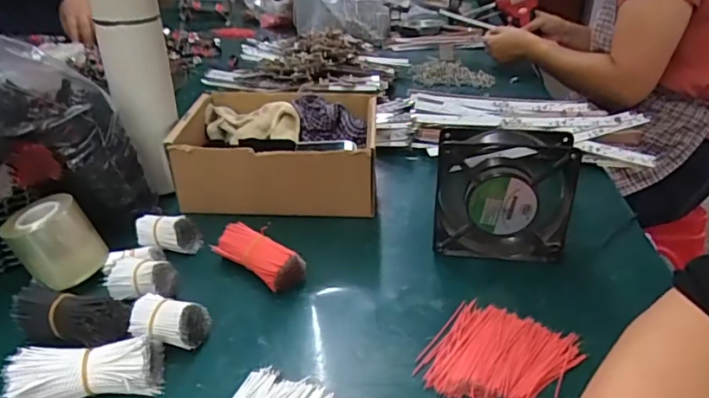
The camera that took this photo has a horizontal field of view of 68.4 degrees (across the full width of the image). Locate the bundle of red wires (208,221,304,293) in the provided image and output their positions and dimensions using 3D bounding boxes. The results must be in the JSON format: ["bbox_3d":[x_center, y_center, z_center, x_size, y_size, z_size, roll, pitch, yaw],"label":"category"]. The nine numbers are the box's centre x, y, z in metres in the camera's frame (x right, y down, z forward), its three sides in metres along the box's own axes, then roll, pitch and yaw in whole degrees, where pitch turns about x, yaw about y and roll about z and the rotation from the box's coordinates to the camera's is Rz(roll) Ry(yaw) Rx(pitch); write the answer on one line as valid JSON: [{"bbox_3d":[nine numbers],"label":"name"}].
[{"bbox_3d":[-0.086,0.053,0.479,0.091,0.031,0.036,20,34,34],"label":"bundle of red wires"}]

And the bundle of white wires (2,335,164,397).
[{"bbox_3d":[-0.182,0.118,0.354,0.093,0.034,0.035,-8,29,-16],"label":"bundle of white wires"}]

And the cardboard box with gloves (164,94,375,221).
[{"bbox_3d":[-0.086,-0.055,0.610,0.219,0.089,0.174,1,27,1],"label":"cardboard box with gloves"}]

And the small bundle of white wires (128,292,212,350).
[{"bbox_3d":[-0.142,0.096,0.399,0.054,0.033,0.029,3,28,5],"label":"small bundle of white wires"}]

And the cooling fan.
[{"bbox_3d":[0.136,-0.002,0.485,0.117,0.123,0.043,7,28,12],"label":"cooling fan"}]

